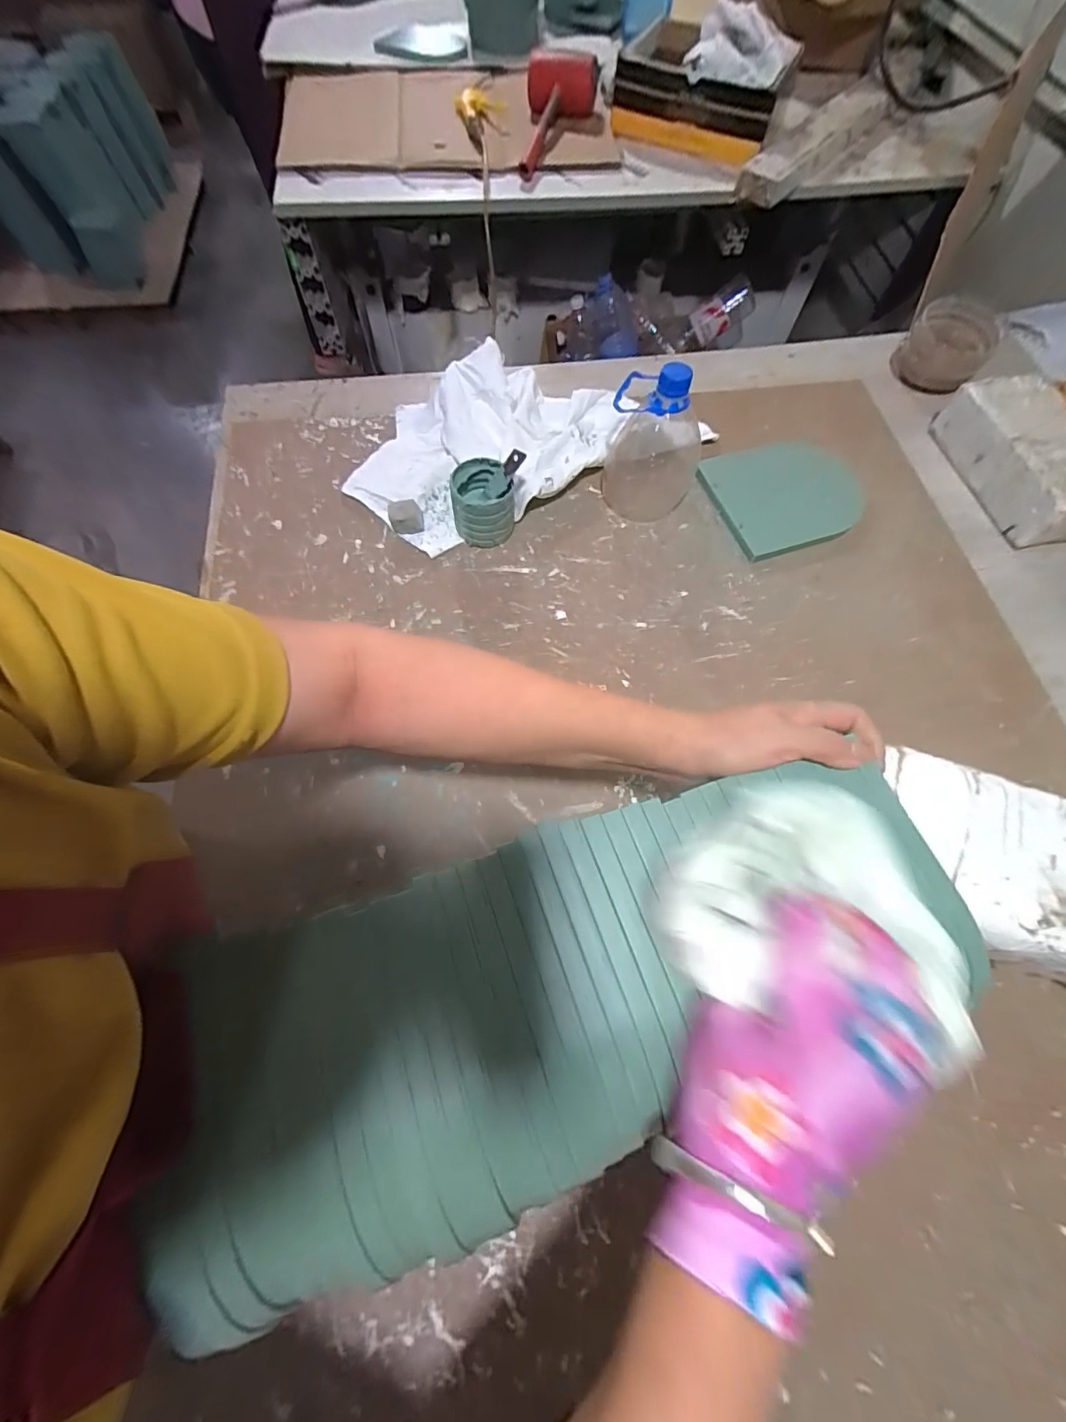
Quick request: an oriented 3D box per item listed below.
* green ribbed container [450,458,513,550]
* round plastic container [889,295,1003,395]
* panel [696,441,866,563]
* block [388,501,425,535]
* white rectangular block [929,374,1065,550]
[{"bbox_3d":[-0.053,-0.217,0.512,0.065,0.066,0.067,-3,69,-2],"label":"green ribbed container"},{"bbox_3d":[0.531,-0.470,0.624,0.099,0.069,0.094,32,71,11],"label":"round plastic container"},{"bbox_3d":[0.290,-0.246,0.547,0.171,0.016,0.134,-17,80,-5],"label":"panel"},{"bbox_3d":[-0.138,-0.211,0.525,0.035,0.022,0.029,-12,69,-6],"label":"block"},{"bbox_3d":[0.562,-0.288,0.550,0.102,0.063,0.210,-14,69,-7],"label":"white rectangular block"}]

